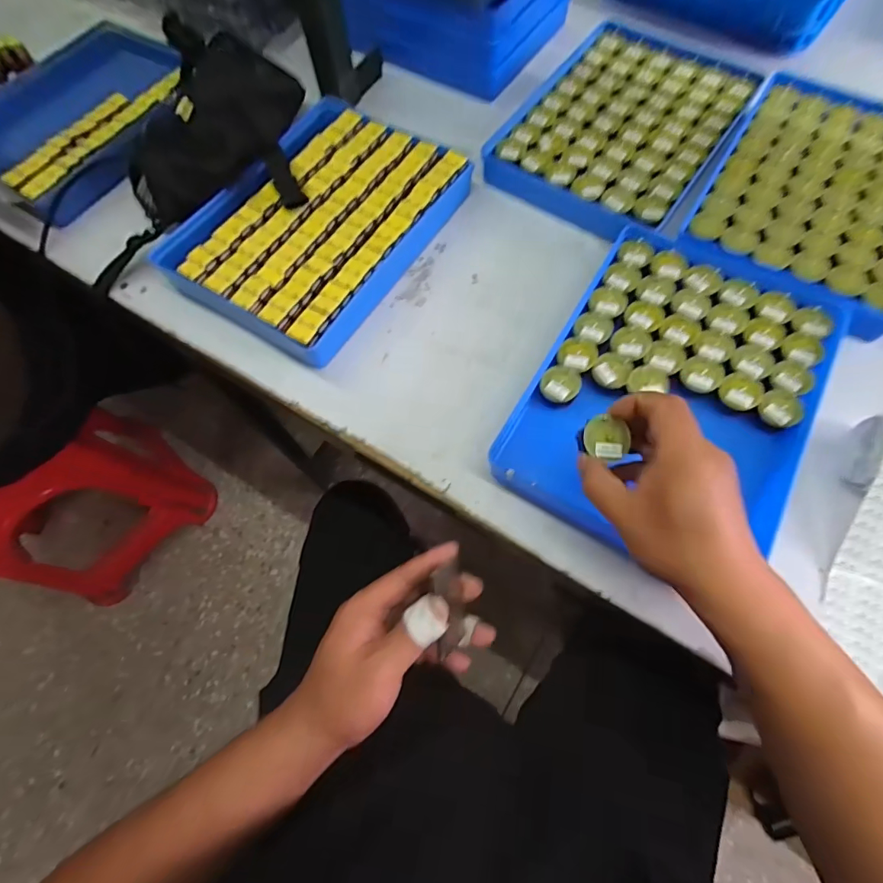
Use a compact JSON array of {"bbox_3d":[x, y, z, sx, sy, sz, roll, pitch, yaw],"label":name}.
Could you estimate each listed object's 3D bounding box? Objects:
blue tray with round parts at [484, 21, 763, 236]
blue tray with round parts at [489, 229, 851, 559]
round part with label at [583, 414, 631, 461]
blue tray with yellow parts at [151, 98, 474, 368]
[{"bbox_3d":[0.223,-0.387,0.575,0.230,0.033,0.319,33,73,14],"label":"blue tray with round parts"},{"bbox_3d":[0.225,-0.047,0.437,0.247,0.034,0.311,27,72,13],"label":"blue tray with round parts"},{"bbox_3d":[0.120,-0.003,0.340,0.033,0.013,0.027,22,92,-3],"label":"round part with label"},{"bbox_3d":[-0.135,-0.248,0.529,0.221,0.049,0.315,31,73,14],"label":"blue tray with yellow parts"}]

